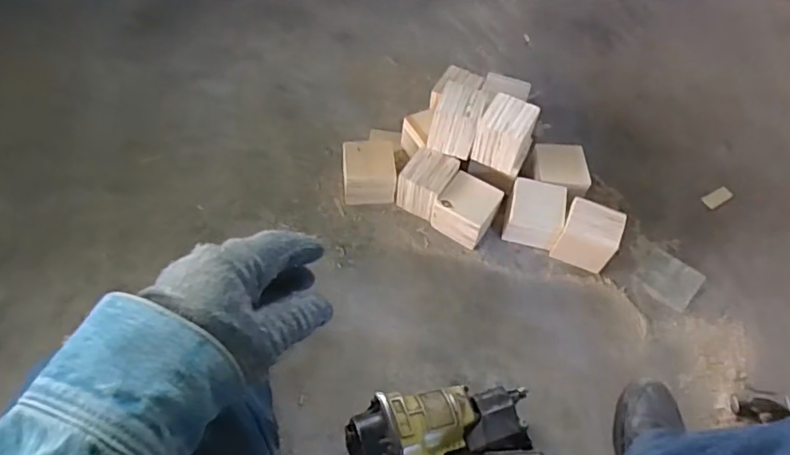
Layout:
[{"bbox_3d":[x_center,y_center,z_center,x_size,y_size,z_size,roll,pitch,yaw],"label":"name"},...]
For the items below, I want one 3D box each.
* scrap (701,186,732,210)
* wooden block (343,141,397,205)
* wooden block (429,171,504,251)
[{"bbox_3d":[0.651,-0.062,1.121,0.060,0.008,0.031,-27,62,-17],"label":"scrap"},{"bbox_3d":[-0.048,-0.103,1.076,0.101,0.094,0.108,0,56,-2],"label":"wooden block"},{"bbox_3d":[0.134,-0.030,1.037,0.098,0.081,0.102,32,61,18],"label":"wooden block"}]

